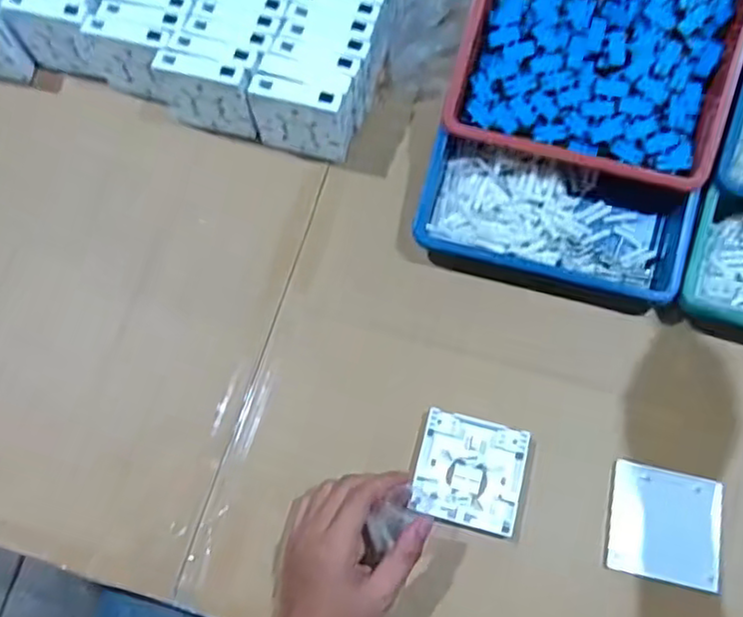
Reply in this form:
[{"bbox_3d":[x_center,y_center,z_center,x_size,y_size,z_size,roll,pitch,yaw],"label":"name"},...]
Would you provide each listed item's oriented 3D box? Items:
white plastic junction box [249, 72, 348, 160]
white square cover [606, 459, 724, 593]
[{"bbox_3d":[-0.068,-0.182,0.632,0.088,0.080,0.028,16,71,8],"label":"white plastic junction box"},{"bbox_3d":[0.240,0.177,0.537,0.088,0.010,0.086,11,70,6],"label":"white square cover"}]

